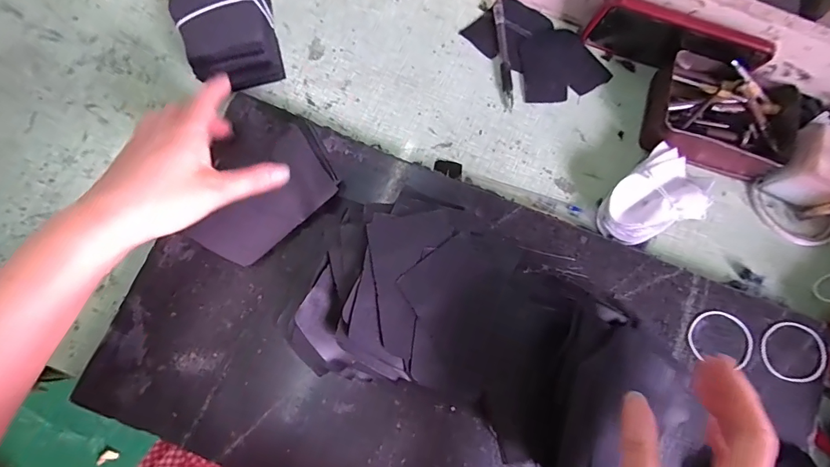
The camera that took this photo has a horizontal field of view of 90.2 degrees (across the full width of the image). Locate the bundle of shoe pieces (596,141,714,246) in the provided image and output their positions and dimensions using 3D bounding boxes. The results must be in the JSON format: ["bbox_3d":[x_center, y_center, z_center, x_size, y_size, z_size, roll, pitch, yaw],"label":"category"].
[{"bbox_3d":[0.226,-0.029,0.397,0.100,0.034,0.069,-40,82,-11],"label":"bundle of shoe pieces"}]

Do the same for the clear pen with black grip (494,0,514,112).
[{"bbox_3d":[0.094,-0.190,0.438,0.012,0.013,0.122,-4,77,-5],"label":"clear pen with black grip"}]

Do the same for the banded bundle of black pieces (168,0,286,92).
[{"bbox_3d":[-0.180,-0.203,0.400,0.078,0.049,0.127,-12,78,-6],"label":"banded bundle of black pieces"}]

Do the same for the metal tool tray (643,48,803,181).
[{"bbox_3d":[0.307,-0.117,0.411,0.136,0.048,0.105,17,77,0],"label":"metal tool tray"}]

